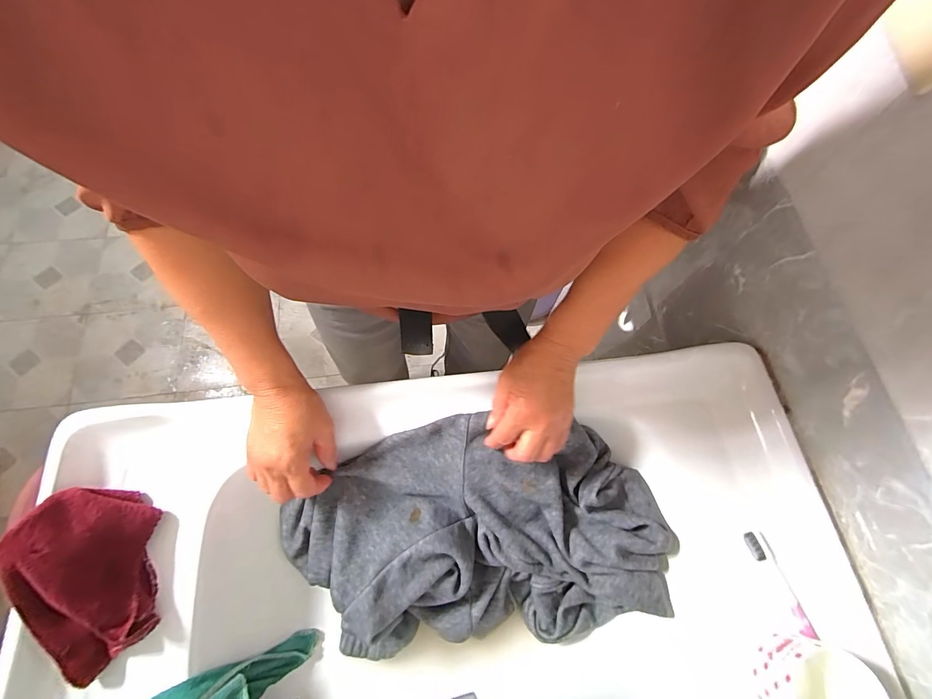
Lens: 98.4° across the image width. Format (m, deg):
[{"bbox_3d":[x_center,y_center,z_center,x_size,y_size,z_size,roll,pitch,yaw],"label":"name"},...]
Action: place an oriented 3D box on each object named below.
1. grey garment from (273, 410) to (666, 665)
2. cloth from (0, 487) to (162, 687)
[{"bbox_3d":[0.008,0.216,0.478,0.436,0.096,0.238,-3,69,-3],"label":"grey garment"},{"bbox_3d":[-0.356,0.214,0.373,0.086,0.076,0.166,-11,70,-7],"label":"cloth"}]

